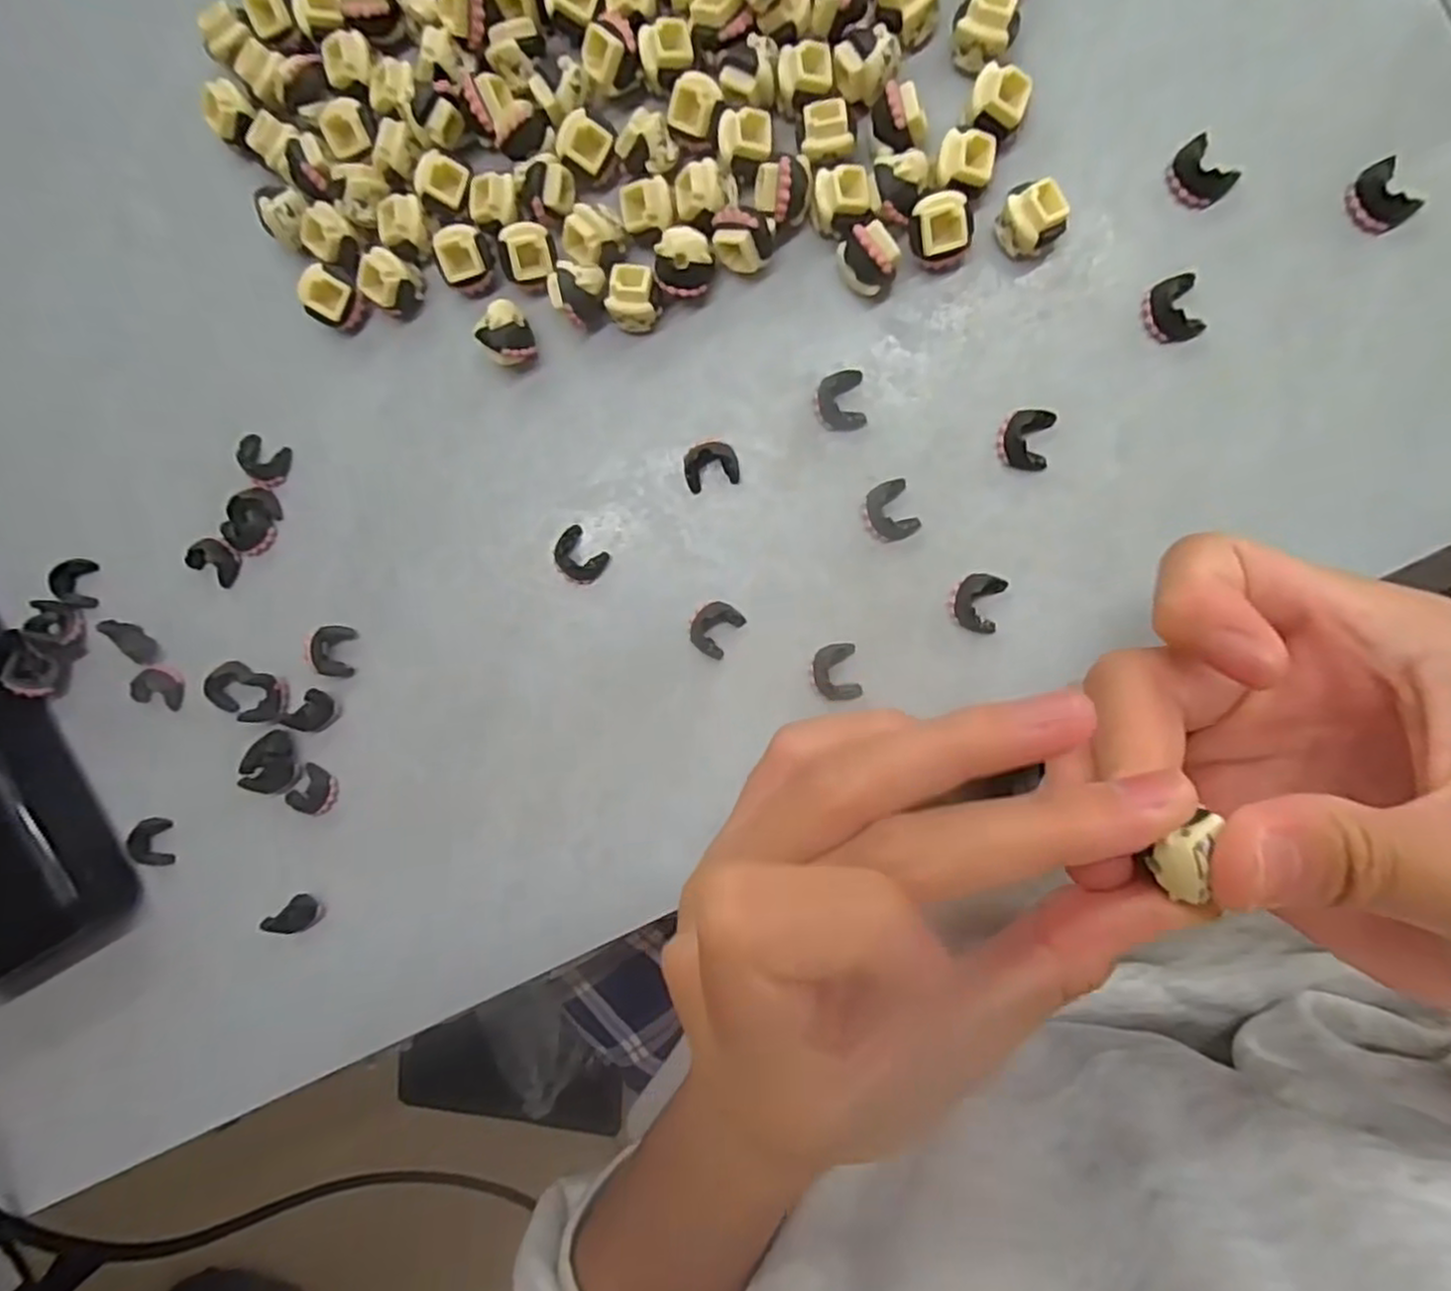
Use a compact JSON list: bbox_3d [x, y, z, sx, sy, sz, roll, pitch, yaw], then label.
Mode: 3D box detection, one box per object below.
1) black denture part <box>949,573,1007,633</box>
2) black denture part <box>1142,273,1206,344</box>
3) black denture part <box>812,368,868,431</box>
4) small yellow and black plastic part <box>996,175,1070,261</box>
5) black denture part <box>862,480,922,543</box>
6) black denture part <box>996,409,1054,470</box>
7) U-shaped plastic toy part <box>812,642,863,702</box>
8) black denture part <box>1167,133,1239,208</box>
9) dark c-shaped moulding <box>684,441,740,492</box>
[{"bbox_3d":[0.069,-0.012,0.204,0.014,0.008,0.016,16,97,7],"label":"black denture part"},{"bbox_3d":[0.118,-0.088,0.193,0.014,0.007,0.016,-20,92,9],"label":"black denture part"},{"bbox_3d":[0.032,-0.068,0.207,0.014,0.007,0.017,-8,94,9],"label":"black denture part"},{"bbox_3d":[0.080,-0.111,0.193,0.015,0.014,0.015,-19,92,9],"label":"small yellow and black plastic part"},{"bbox_3d":[0.046,-0.037,0.206,0.014,0.007,0.016,-21,92,9],"label":"black denture part"},{"bbox_3d":[0.081,-0.056,0.200,0.014,0.007,0.016,10,96,7],"label":"black denture part"},{"bbox_3d":[0.032,0.008,0.212,0.013,0.005,0.016,-9,93,9],"label":"U-shaped plastic toy part"},{"bbox_3d":[0.122,-0.121,0.189,0.013,0.007,0.016,-38,89,9],"label":"black denture part"},{"bbox_3d":[-0.004,-0.051,0.212,0.016,0.008,0.012,-11,93,9],"label":"dark c-shaped moulding"}]

